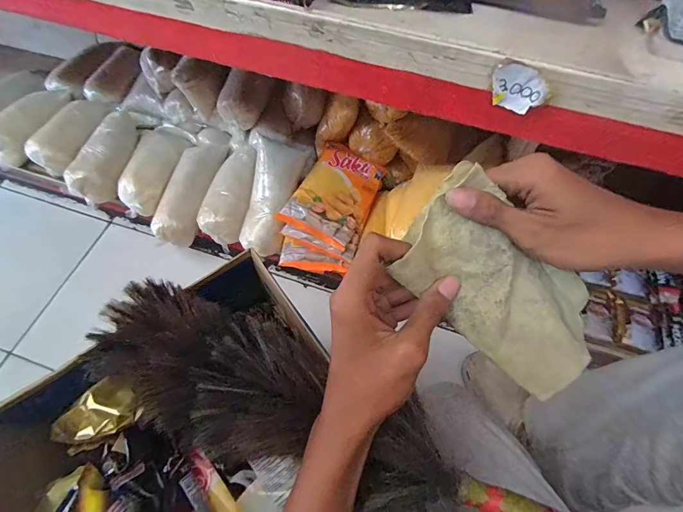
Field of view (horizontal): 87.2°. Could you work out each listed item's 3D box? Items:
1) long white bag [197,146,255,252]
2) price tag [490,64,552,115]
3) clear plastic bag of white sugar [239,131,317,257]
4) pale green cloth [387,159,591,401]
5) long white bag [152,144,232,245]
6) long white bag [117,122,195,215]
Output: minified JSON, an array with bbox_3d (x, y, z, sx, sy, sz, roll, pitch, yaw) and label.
[{"bbox_3d":[-0.202,-0.122,0.671,0.070,0.055,0.201,13,81,5],"label":"long white bag"},{"bbox_3d":[0.138,-0.130,0.279,0.042,0.034,0.006,23,64,11],"label":"price tag"},{"bbox_3d":[-0.131,-0.112,0.662,0.100,0.080,0.217,12,82,5],"label":"clear plastic bag of white sugar"},{"bbox_3d":[0.110,0.018,0.250,0.142,0.033,0.088,39,88,-1],"label":"pale green cloth"},{"bbox_3d":[-0.287,-0.131,0.679,0.074,0.067,0.216,18,77,8],"label":"long white bag"},{"bbox_3d":[-0.365,-0.184,0.713,0.081,0.056,0.204,13,62,5],"label":"long white bag"}]

